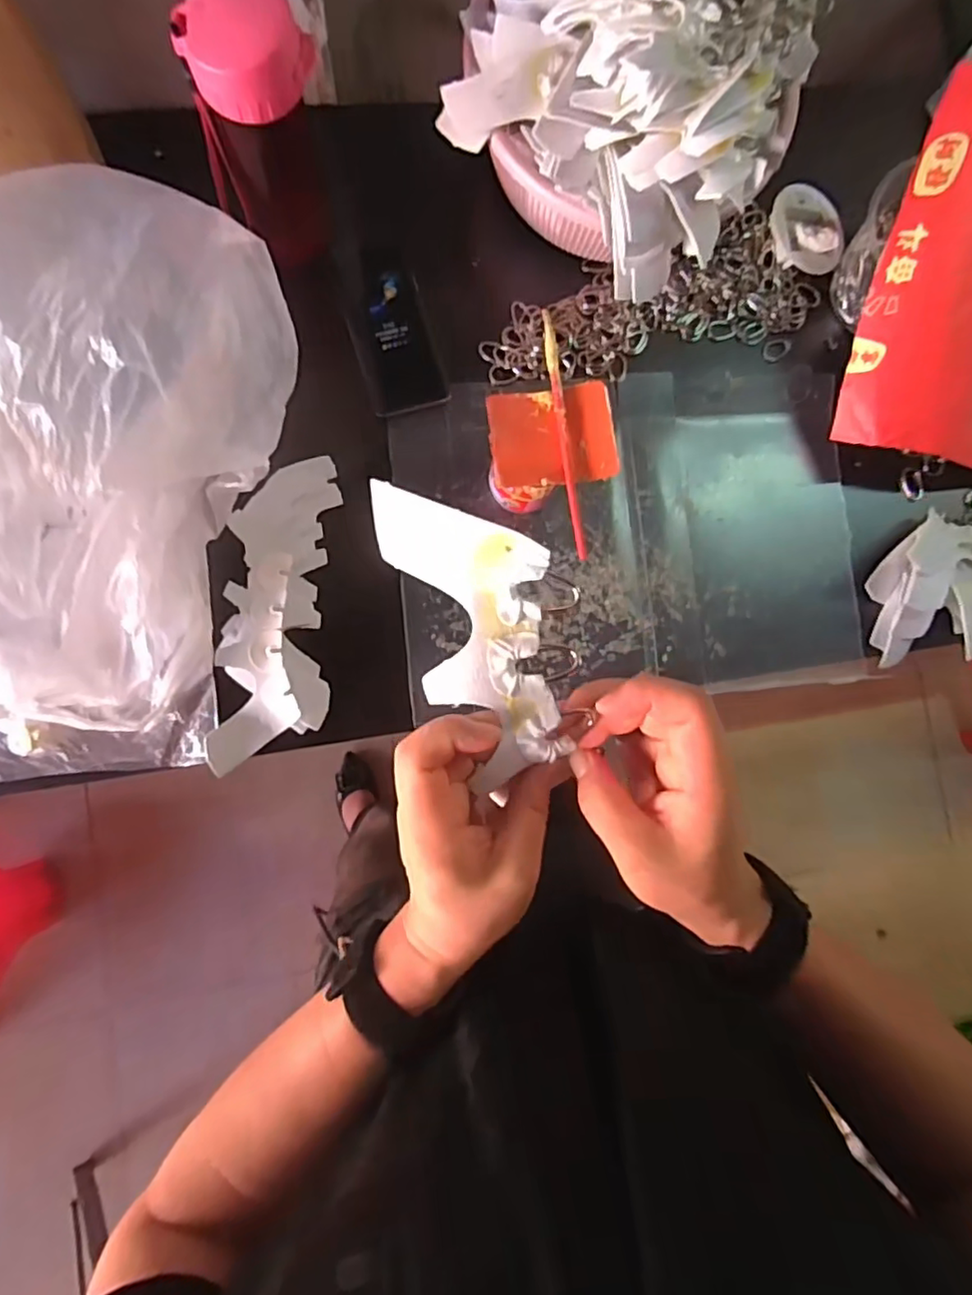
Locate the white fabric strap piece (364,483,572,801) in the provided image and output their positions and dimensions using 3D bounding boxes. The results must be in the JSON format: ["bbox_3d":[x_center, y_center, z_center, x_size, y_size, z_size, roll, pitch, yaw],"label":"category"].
[{"bbox_3d":[-0.002,-0.014,0.277,0.065,0.029,0.143,-22,83,-7],"label":"white fabric strap piece"}]

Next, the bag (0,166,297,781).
[{"bbox_3d":[-0.324,-0.121,0.463,0.339,0.145,0.439,-2,86,-6],"label":"bag"}]

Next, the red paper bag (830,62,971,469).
[{"bbox_3d":[0.449,-0.320,0.544,0.209,0.053,0.295,5,106,-15],"label":"red paper bag"}]

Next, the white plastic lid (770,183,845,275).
[{"bbox_3d":[0.316,-0.415,0.598,0.076,0.024,0.081,0,86,-6],"label":"white plastic lid"}]

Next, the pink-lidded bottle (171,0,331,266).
[{"bbox_3d":[-0.165,-0.382,0.457,0.079,0.162,0.072,0,86,-6],"label":"pink-lidded bottle"}]

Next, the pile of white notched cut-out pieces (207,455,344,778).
[{"bbox_3d":[-0.180,-0.032,0.525,0.089,0.021,0.266,4,86,-5],"label":"pile of white notched cut-out pieces"}]

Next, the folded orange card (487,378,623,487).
[{"bbox_3d":[0.054,-0.173,0.495,0.099,0.014,0.079,-8,87,-6],"label":"folded orange card"}]

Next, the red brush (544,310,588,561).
[{"bbox_3d":[0.064,-0.172,0.496,0.010,0.010,0.203,-7,87,-6],"label":"red brush"}]

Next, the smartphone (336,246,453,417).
[{"bbox_3d":[-0.087,-0.293,0.560,0.070,0.009,0.150,-16,88,-6],"label":"smartphone"}]

